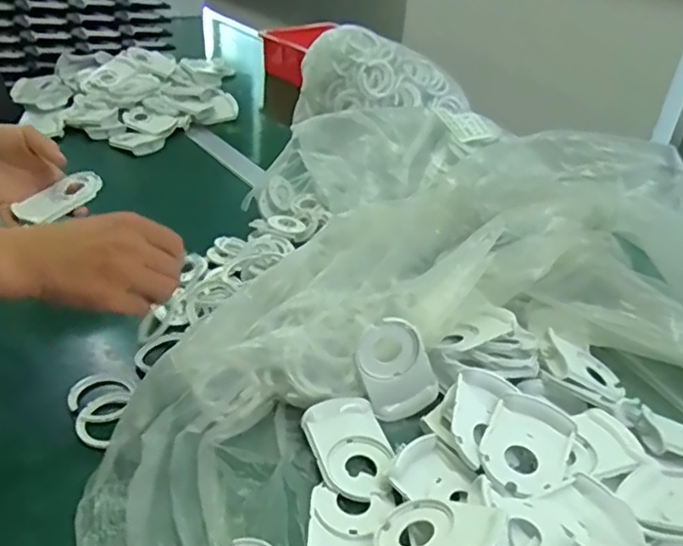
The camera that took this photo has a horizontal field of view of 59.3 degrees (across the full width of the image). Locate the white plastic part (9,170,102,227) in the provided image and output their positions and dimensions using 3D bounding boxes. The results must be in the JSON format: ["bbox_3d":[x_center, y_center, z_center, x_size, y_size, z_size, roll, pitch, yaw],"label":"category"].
[{"bbox_3d":[-0.282,-0.078,0.606,0.080,0.018,0.038,-34,46,-21],"label":"white plastic part"}]

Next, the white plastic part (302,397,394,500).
[{"bbox_3d":[0.008,0.129,0.446,0.056,0.018,0.083,-10,36,-22],"label":"white plastic part"}]

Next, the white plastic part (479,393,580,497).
[{"bbox_3d":[0.133,0.122,0.429,0.058,0.014,0.084,21,36,23],"label":"white plastic part"}]

